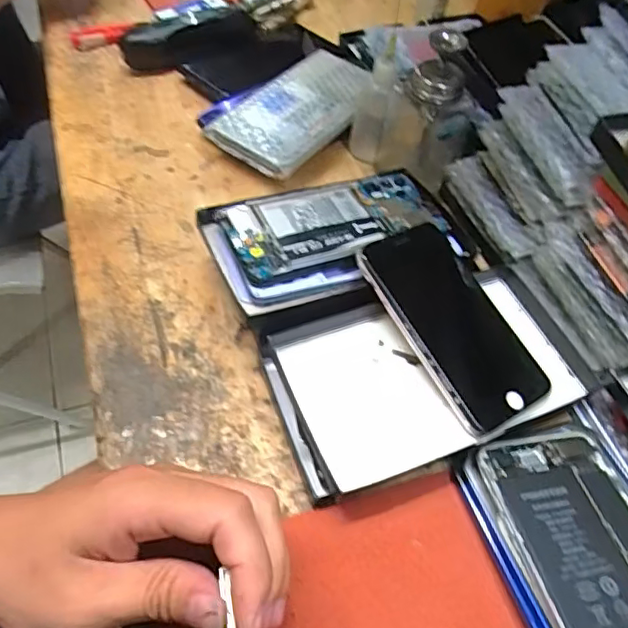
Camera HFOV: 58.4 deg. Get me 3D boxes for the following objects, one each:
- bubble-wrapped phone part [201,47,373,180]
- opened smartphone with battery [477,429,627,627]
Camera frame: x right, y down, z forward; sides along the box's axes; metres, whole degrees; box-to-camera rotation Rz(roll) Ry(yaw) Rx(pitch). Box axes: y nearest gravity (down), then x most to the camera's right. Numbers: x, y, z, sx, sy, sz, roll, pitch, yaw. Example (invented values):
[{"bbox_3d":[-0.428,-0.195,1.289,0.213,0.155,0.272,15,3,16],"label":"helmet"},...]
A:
[{"bbox_3d":[-0.019,-0.180,0.497,0.100,0.035,0.151,37,59,20],"label":"bubble-wrapped phone part"},{"bbox_3d":[0.149,0.130,0.282,0.080,0.005,0.155,-6,46,-13],"label":"opened smartphone with battery"}]

